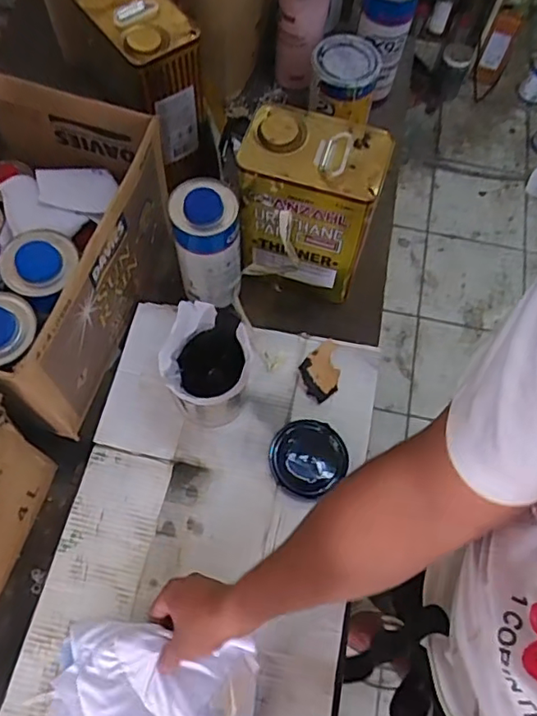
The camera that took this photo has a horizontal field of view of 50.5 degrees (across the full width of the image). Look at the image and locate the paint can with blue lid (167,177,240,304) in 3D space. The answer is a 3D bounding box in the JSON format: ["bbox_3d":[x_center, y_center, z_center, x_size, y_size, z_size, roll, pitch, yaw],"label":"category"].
[{"bbox_3d":[-0.078,-0.146,0.749,0.078,0.173,0.080,1,67,-2],"label":"paint can with blue lid"}]

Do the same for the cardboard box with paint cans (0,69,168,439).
[{"bbox_3d":[-0.370,-0.157,0.721,0.388,0.202,0.374,17,67,5],"label":"cardboard box with paint cans"}]

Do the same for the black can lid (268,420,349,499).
[{"bbox_3d":[0.052,0.130,0.746,0.101,0.015,0.094,1,67,-2],"label":"black can lid"}]

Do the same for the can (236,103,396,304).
[{"bbox_3d":[0.050,-0.197,0.733,0.164,0.205,0.117,11,67,2],"label":"can"}]

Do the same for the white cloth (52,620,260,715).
[{"bbox_3d":[-0.125,0.356,0.608,0.214,0.038,0.127,4,69,-1],"label":"white cloth"}]

